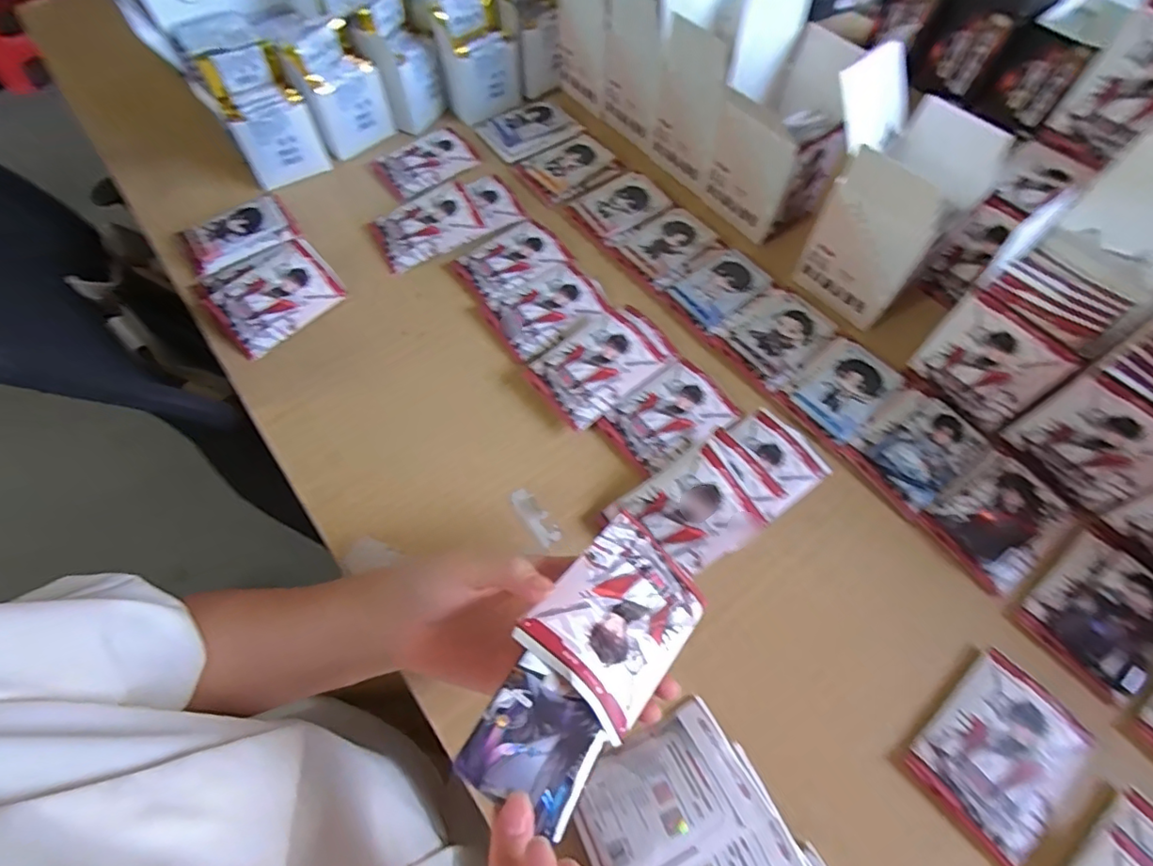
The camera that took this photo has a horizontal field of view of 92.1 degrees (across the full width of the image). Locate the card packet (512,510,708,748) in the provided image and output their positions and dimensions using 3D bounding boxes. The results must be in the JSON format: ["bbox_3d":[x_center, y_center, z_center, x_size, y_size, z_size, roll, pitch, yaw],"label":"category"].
[{"bbox_3d":[0.025,0.094,0.291,0.071,0.009,0.102,47,42,8],"label":"card packet"}]

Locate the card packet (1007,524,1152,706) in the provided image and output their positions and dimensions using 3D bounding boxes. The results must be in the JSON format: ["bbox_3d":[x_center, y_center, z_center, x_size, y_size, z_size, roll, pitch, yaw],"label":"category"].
[{"bbox_3d":[0.365,0.120,0.382,0.111,0.017,0.073,-37,68,-14],"label":"card packet"}]

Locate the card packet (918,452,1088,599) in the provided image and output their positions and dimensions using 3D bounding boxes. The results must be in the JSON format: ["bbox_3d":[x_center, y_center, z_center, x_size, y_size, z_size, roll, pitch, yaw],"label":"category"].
[{"bbox_3d":[0.315,0.063,0.411,0.095,0.017,0.074,-34,67,-13],"label":"card packet"}]

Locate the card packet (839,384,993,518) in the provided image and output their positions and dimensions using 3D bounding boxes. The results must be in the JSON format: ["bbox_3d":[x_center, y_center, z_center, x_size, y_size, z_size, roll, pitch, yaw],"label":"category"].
[{"bbox_3d":[0.269,0.011,0.438,0.096,0.014,0.073,-35,68,-14],"label":"card packet"}]

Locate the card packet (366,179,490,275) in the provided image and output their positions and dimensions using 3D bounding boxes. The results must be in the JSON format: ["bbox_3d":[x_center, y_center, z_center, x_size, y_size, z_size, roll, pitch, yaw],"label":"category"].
[{"bbox_3d":[-0.150,-0.205,0.551,0.102,0.013,0.071,-29,77,-3],"label":"card packet"}]

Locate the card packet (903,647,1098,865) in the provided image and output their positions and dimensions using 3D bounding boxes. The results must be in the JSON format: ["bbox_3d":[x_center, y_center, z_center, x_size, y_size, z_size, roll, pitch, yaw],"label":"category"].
[{"bbox_3d":[0.263,0.196,0.342,0.101,0.008,0.073,-38,68,-15],"label":"card packet"}]

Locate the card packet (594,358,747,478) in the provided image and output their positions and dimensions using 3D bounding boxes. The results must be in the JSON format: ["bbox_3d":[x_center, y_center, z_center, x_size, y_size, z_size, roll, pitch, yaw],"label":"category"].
[{"bbox_3d":[0.078,-0.015,0.452,0.100,0.007,0.069,-37,68,-15],"label":"card packet"}]

